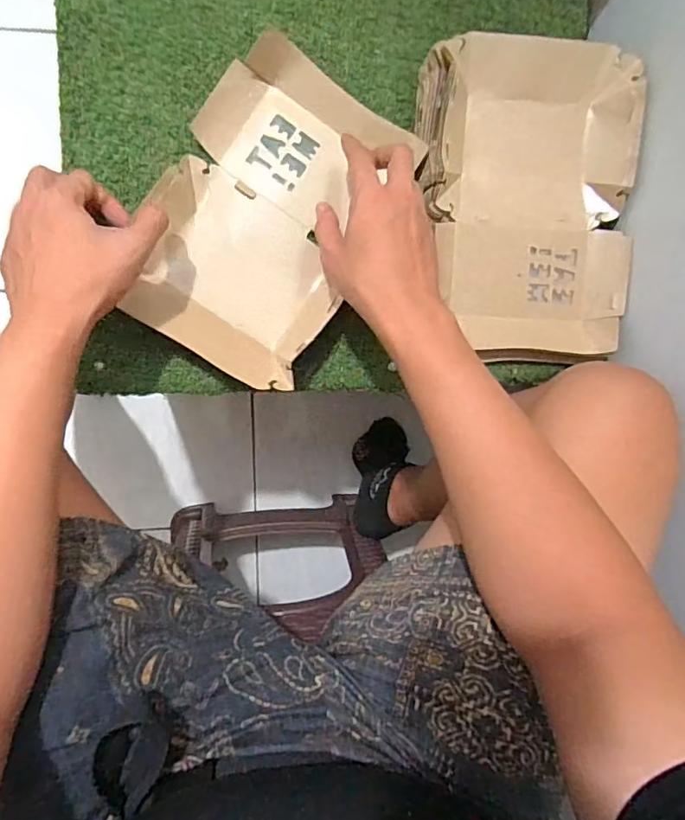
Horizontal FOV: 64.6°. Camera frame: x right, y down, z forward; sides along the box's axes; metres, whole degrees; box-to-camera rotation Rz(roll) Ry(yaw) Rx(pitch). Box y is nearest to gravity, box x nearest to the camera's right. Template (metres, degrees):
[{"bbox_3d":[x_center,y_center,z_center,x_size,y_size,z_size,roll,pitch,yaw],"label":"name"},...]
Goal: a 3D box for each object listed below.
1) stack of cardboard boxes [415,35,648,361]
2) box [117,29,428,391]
[{"bbox_3d":[0.178,-0.201,0.536,0.214,0.051,0.301,0,92,-9],"label":"stack of cardboard boxes"},{"bbox_3d":[-0.068,-0.179,0.503,0.182,0.048,0.285,26,88,-9],"label":"box"}]

